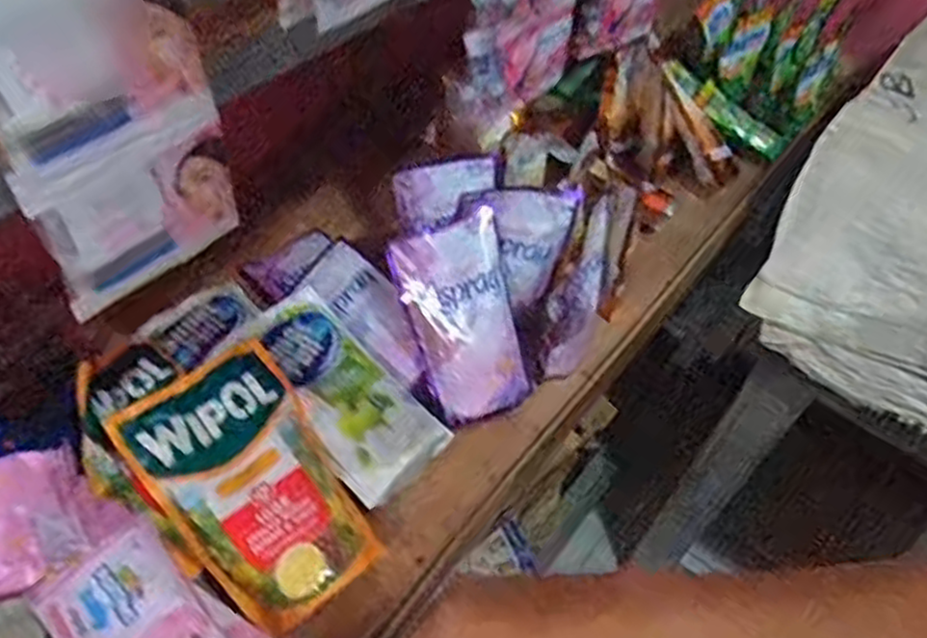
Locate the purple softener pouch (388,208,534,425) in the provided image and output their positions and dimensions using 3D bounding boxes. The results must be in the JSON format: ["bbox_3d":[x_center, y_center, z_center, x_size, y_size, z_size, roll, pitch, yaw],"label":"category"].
[{"bbox_3d":[0.002,0.001,0.716,0.100,0.025,0.185,-18,93,-3],"label":"purple softener pouch"}]

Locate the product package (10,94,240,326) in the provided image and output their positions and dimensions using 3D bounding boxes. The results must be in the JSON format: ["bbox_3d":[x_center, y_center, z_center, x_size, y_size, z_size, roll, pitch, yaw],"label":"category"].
[{"bbox_3d":[-0.168,-0.061,0.393,0.011,0.087,0.106,36,55,23],"label":"product package"}]

